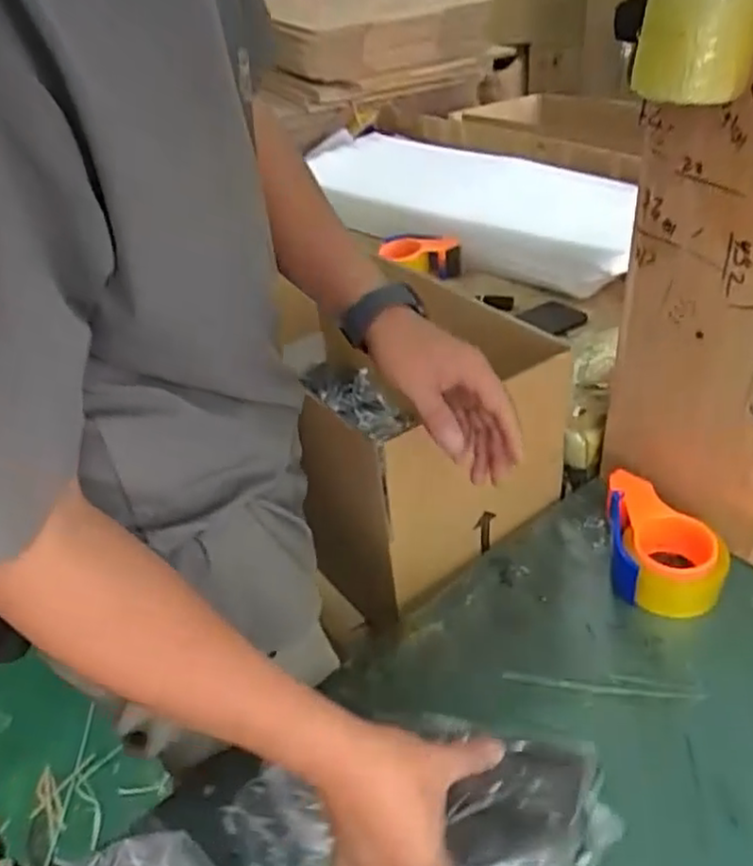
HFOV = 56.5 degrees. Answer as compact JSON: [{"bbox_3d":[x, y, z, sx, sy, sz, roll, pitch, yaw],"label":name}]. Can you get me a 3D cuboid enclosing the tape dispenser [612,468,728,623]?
[{"bbox_3d":[0.308,0.116,0.754,0.109,0.064,0.146,2,38,12],"label":"tape dispenser"}]

